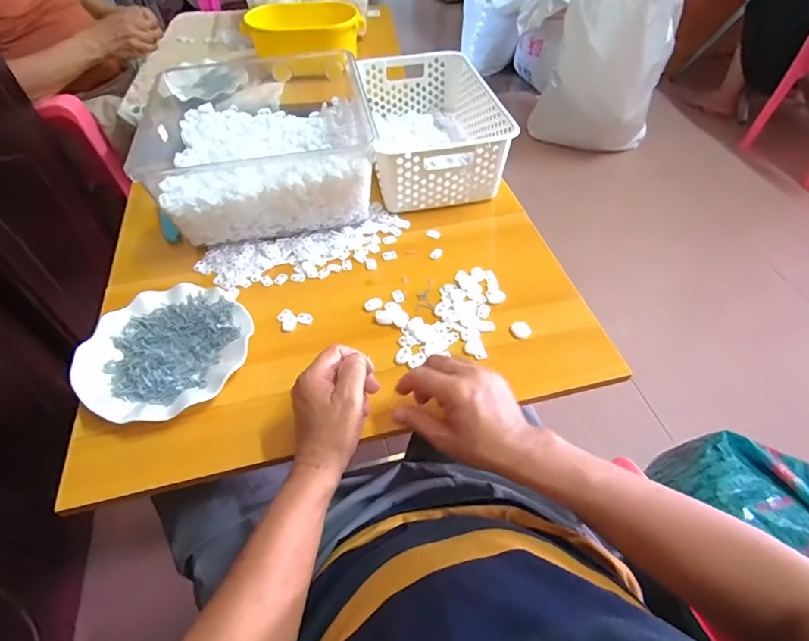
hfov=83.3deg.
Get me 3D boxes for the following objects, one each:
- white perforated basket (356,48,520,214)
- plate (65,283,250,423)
[{"bbox_3d":[0.035,-0.313,0.742,0.208,0.111,0.311,-6,50,-4],"label":"white perforated basket"},{"bbox_3d":[-0.274,0.036,0.528,0.176,0.028,0.179,-1,50,1],"label":"plate"}]

